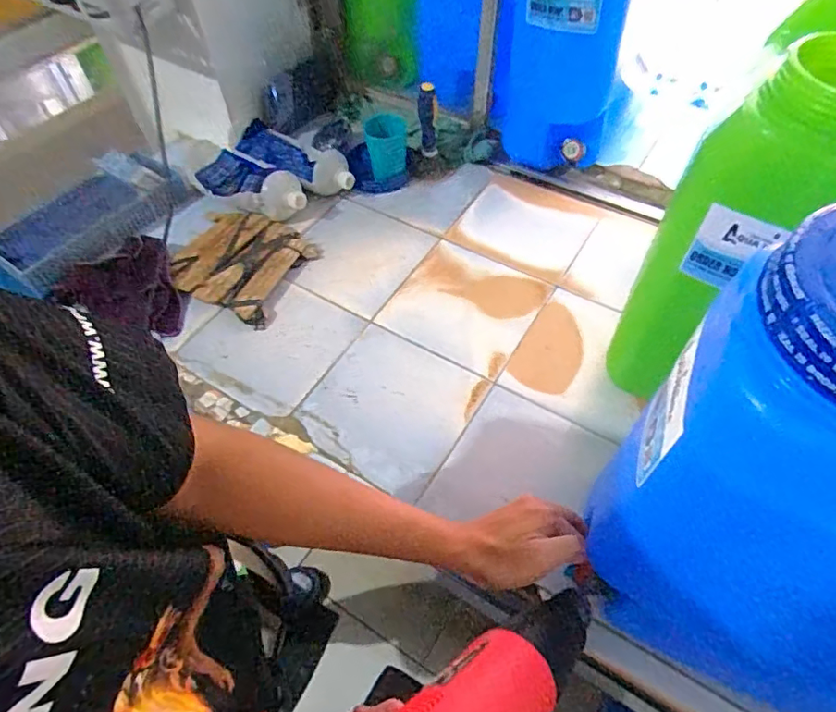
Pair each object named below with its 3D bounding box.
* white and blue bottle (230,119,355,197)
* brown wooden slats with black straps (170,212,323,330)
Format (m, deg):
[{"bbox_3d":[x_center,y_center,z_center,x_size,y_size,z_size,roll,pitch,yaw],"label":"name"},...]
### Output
[{"bbox_3d":[-0.219,-0.347,0.969,0.246,0.060,0.100,28,60,19],"label":"white and blue bottle"},{"bbox_3d":[-0.279,-0.150,0.848,0.204,0.035,0.191,22,59,15],"label":"brown wooden slats with black straps"}]

